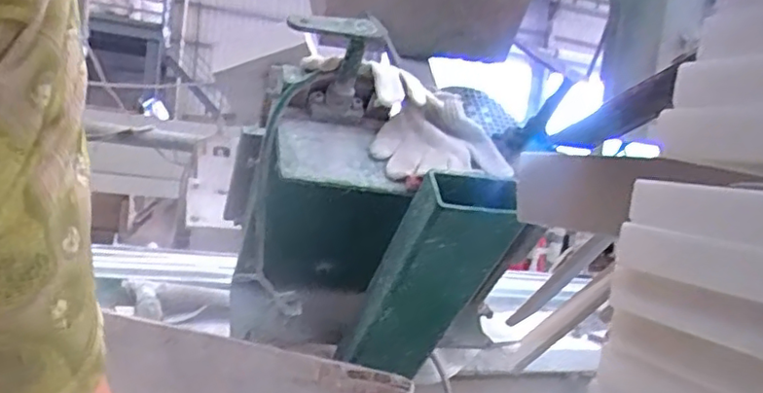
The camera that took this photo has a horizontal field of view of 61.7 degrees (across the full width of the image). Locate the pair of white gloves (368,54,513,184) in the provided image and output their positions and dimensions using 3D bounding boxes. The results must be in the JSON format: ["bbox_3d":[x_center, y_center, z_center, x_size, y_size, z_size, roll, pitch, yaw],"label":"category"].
[{"bbox_3d":[0.060,-0.073,0.677,0.153,0.103,0.075,5,3,-29],"label":"pair of white gloves"}]

